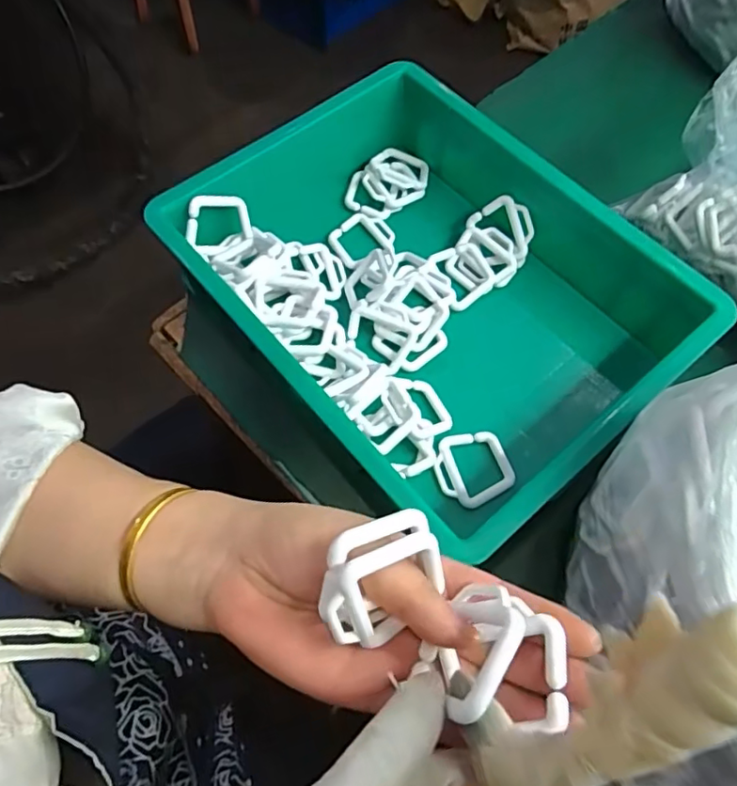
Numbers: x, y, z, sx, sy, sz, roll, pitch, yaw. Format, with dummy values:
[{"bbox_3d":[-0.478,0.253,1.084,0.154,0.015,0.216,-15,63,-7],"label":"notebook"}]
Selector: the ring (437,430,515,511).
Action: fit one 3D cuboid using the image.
[{"bbox_3d":[0.078,0.052,0.409,0.045,0.005,0.052,-15,64,-10],"label":"ring"}]

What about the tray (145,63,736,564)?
[{"bbox_3d":[0.042,-0.084,0.441,0.270,0.089,0.325,-37,70,-19],"label":"tray"}]

